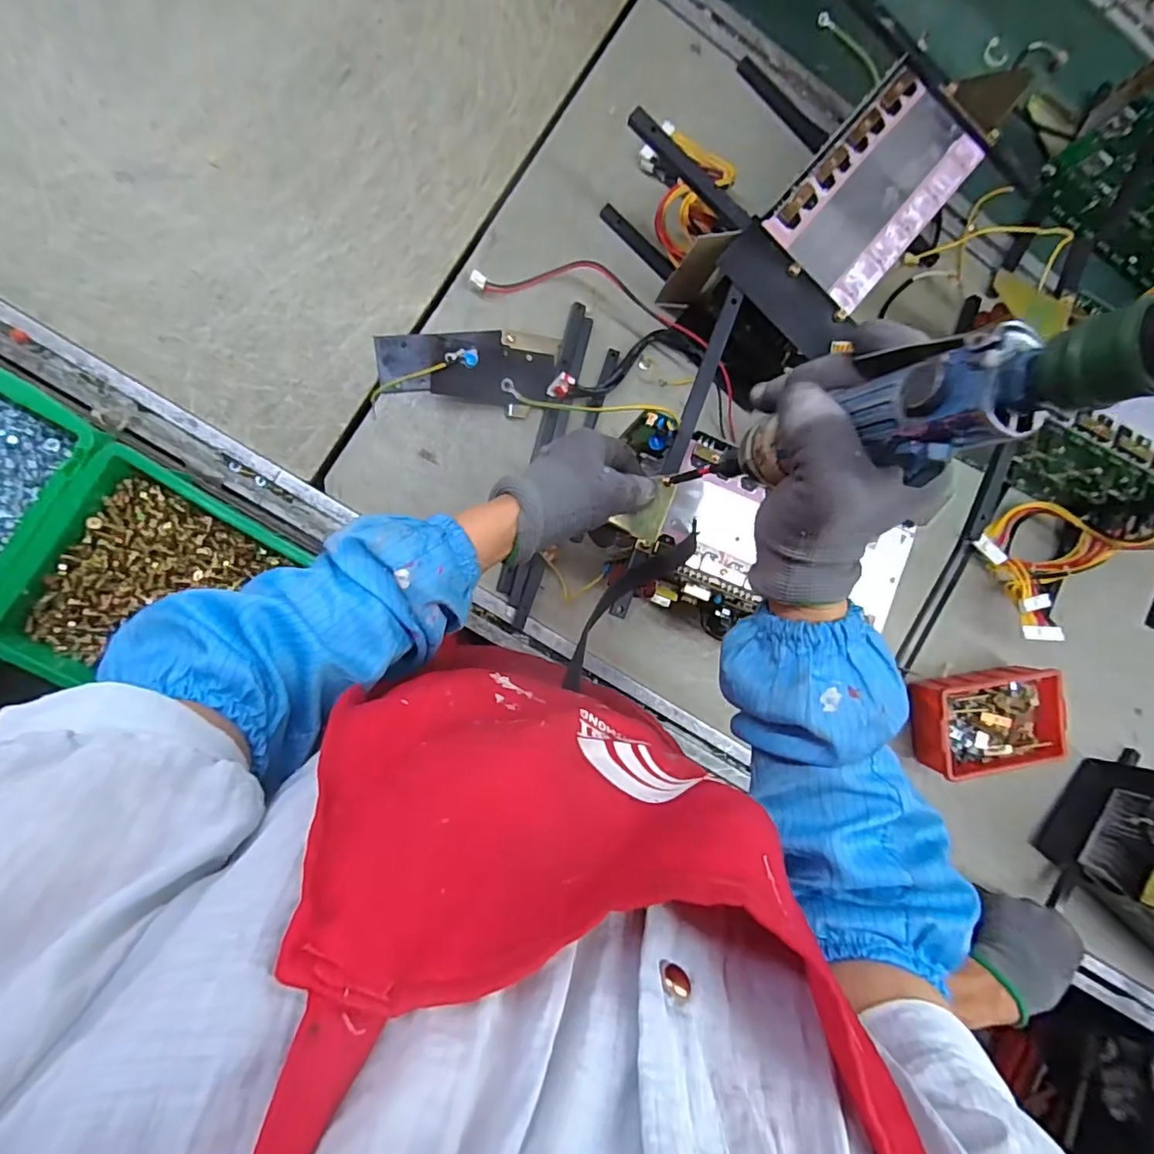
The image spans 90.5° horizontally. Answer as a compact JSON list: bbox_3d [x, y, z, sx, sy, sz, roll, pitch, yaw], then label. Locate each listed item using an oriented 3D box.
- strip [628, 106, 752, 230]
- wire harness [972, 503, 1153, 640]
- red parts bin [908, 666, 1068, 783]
[{"bbox_3d":[0.091,-0.326,0.460,0.123,0.011,0.015,40,84,-8],"label":"strip"},{"bbox_3d":[0.515,-0.013,0.615,0.132,0.093,0.136,-16,93,-9],"label":"wire harness"},{"bbox_3d":[0.436,0.154,0.615,0.151,0.053,0.102,-8,91,-10],"label":"red parts bin"}]

